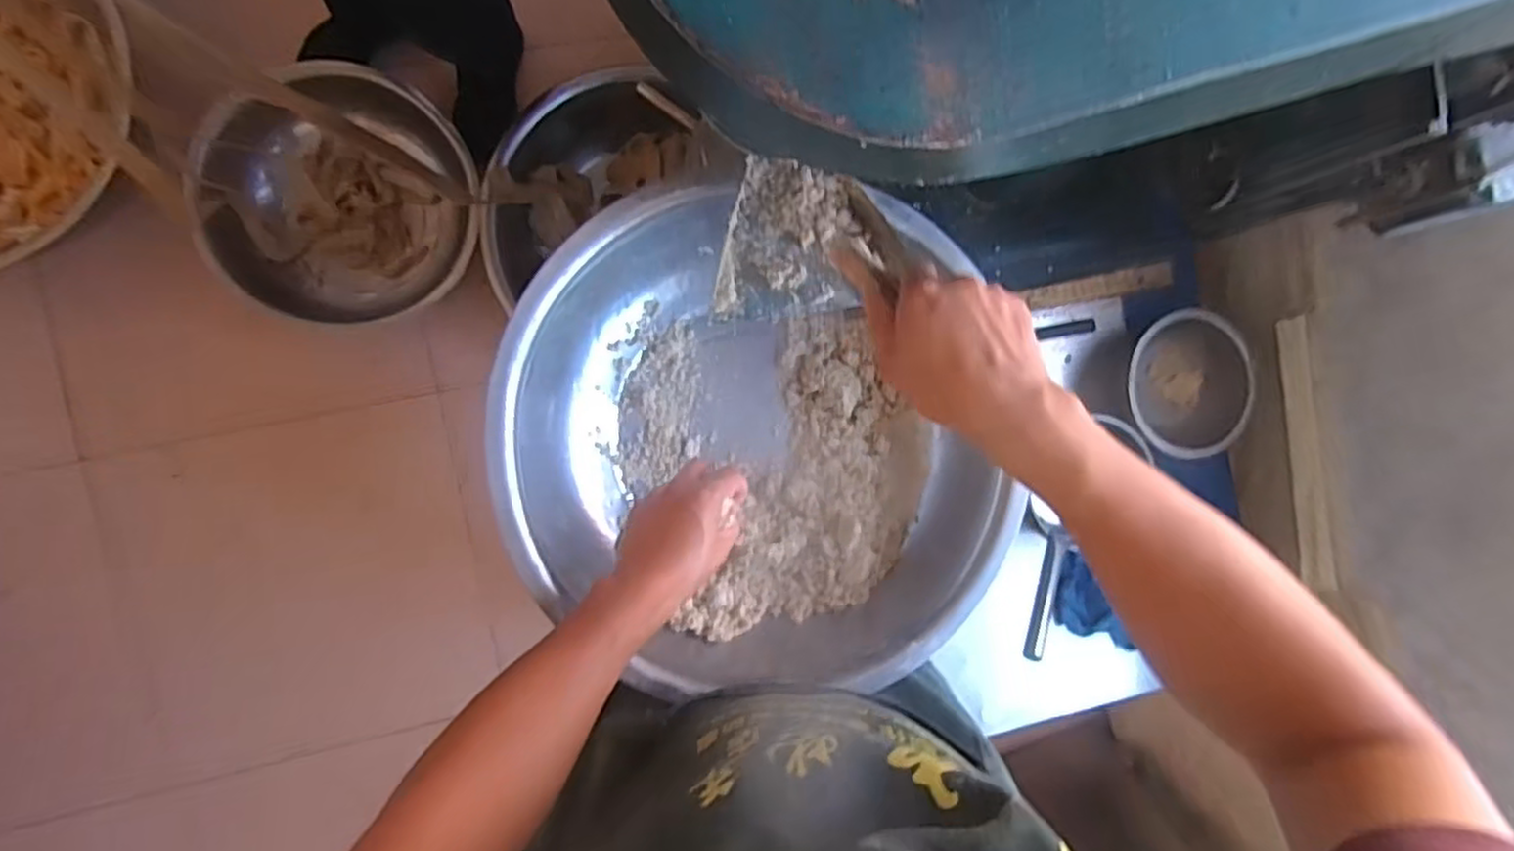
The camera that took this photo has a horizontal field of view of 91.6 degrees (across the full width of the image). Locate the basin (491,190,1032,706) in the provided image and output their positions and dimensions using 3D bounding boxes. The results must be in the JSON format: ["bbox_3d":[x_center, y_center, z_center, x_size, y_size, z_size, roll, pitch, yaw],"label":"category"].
[{"bbox_3d":[-0.014,0.017,0.664,0.392,0.131,0.414,0,91,-9],"label":"basin"}]

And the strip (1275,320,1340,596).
[{"bbox_3d":[0.718,0.038,0.964,0.011,0.041,0.355,-12,94,-24],"label":"strip"}]

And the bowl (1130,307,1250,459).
[{"bbox_3d":[0.559,-0.055,0.979,0.175,0.078,0.180,0,91,-9],"label":"bowl"}]

